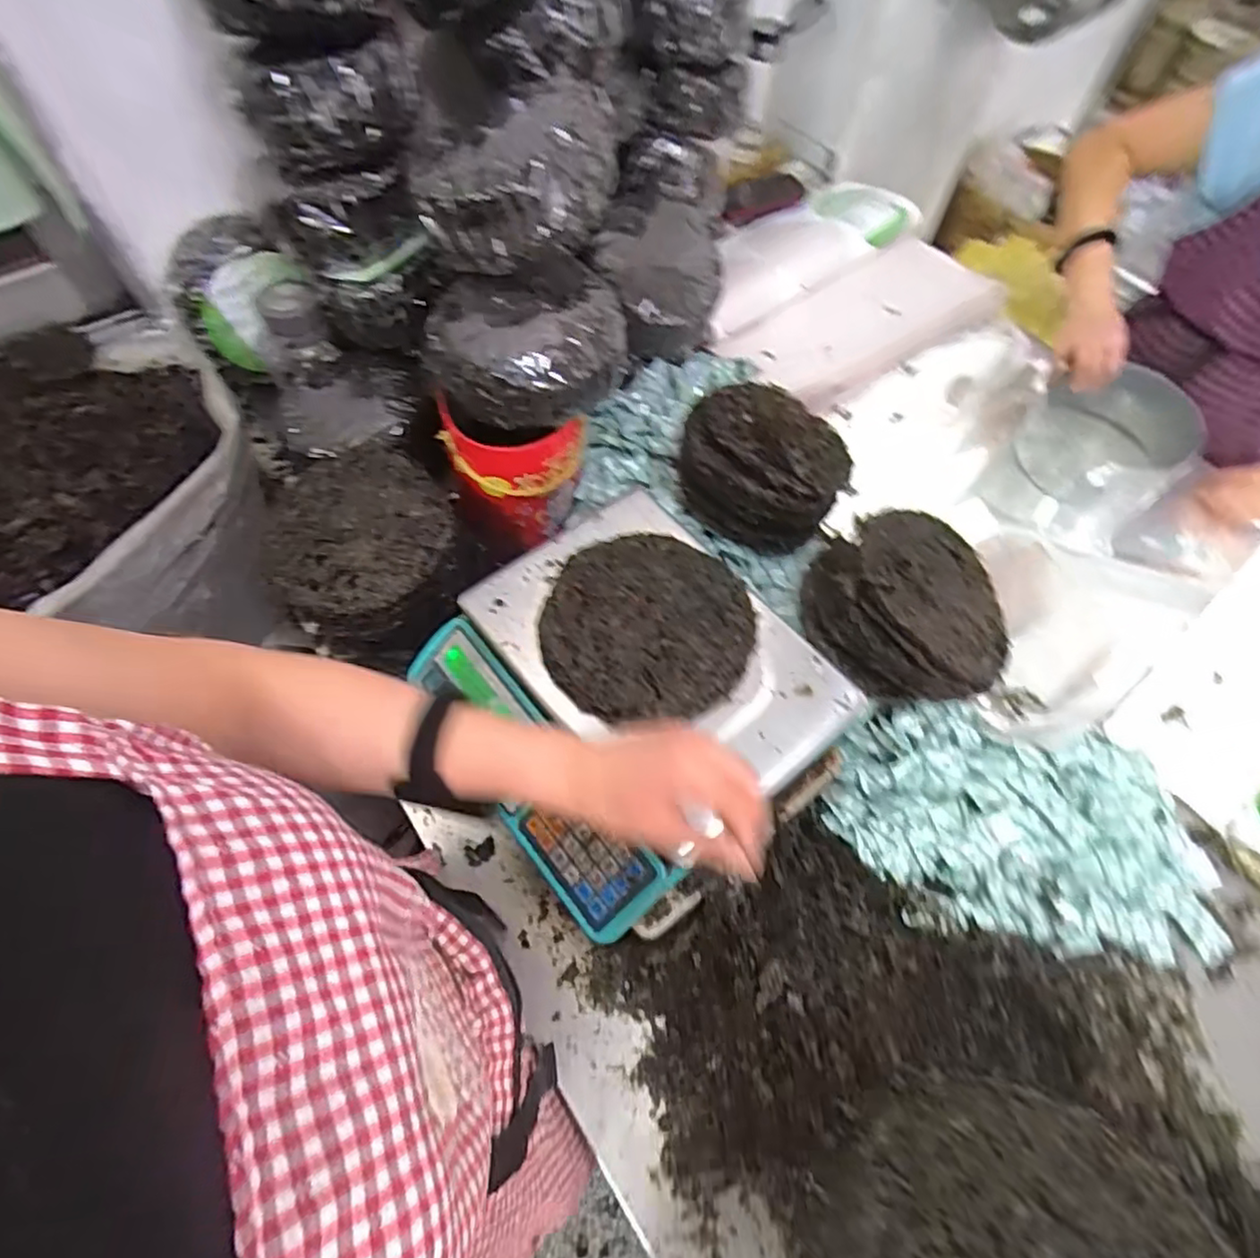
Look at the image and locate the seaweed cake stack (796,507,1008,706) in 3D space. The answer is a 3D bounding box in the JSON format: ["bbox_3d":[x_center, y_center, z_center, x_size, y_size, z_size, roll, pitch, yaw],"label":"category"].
[{"bbox_3d":[0.299,-0.023,0.711,0.204,0.114,0.193,-34,88,-39],"label":"seaweed cake stack"}]

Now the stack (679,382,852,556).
[{"bbox_3d":[0.154,-0.184,0.786,0.193,0.137,0.160,14,61,6],"label":"stack"}]

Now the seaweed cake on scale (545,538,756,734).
[{"bbox_3d":[0.018,-0.003,0.609,0.183,0.018,0.191,1,60,-2],"label":"seaweed cake on scale"}]

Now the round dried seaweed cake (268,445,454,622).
[{"bbox_3d":[-0.292,-0.107,0.711,0.187,0.022,0.196,-1,69,1],"label":"round dried seaweed cake"}]

